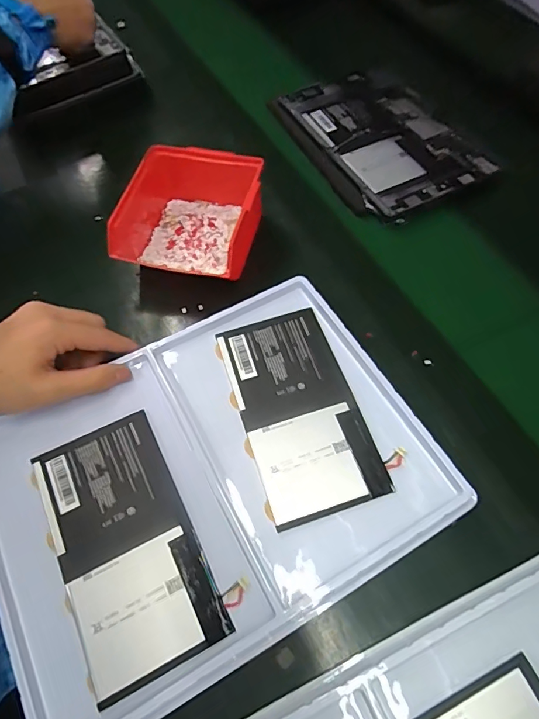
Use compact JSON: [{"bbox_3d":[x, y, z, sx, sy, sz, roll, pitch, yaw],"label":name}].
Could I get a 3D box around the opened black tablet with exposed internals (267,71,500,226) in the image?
[{"bbox_3d":[0.132,-0.276,0.557,0.173,0.011,0.254,-24,63,-11],"label":"opened black tablet with exposed internals"}]

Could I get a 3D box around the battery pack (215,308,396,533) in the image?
[{"bbox_3d":[0.022,0.038,0.370,0.092,0.005,0.171,-17,62,-8],"label":"battery pack"}]

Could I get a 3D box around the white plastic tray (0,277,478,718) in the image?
[{"bbox_3d":[-0.048,0.086,0.346,0.317,0.013,0.236,-27,64,-13],"label":"white plastic tray"}]

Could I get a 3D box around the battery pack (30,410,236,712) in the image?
[{"bbox_3d":[-0.103,0.128,0.323,0.090,0.005,0.172,-25,63,-12],"label":"battery pack"}]

